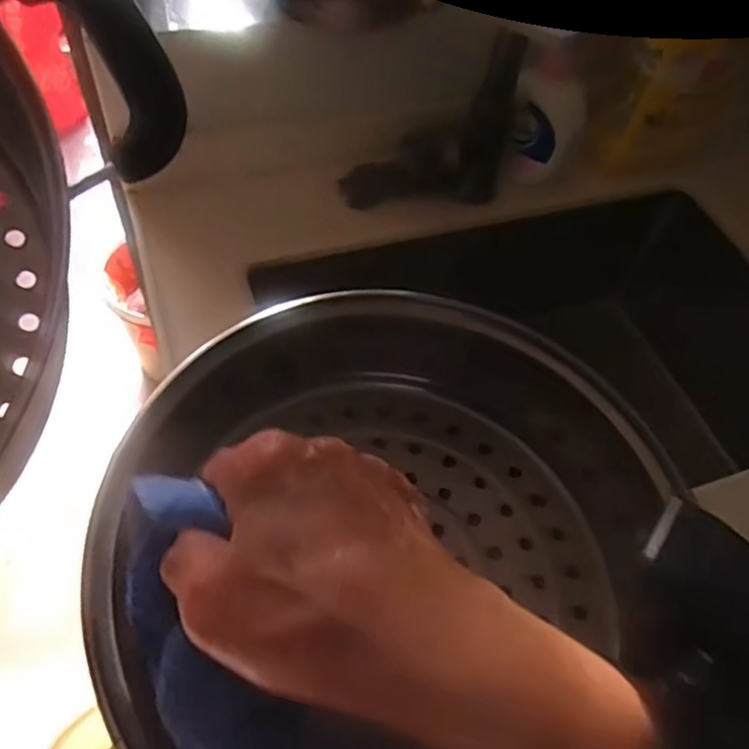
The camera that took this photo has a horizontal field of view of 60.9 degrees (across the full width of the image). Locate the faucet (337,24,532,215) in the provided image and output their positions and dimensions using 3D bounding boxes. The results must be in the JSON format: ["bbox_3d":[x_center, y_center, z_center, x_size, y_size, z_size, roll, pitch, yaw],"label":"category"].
[{"bbox_3d":[0.053,-0.243,0.647,0.173,0.156,0.051,-9,56,-7],"label":"faucet"}]

